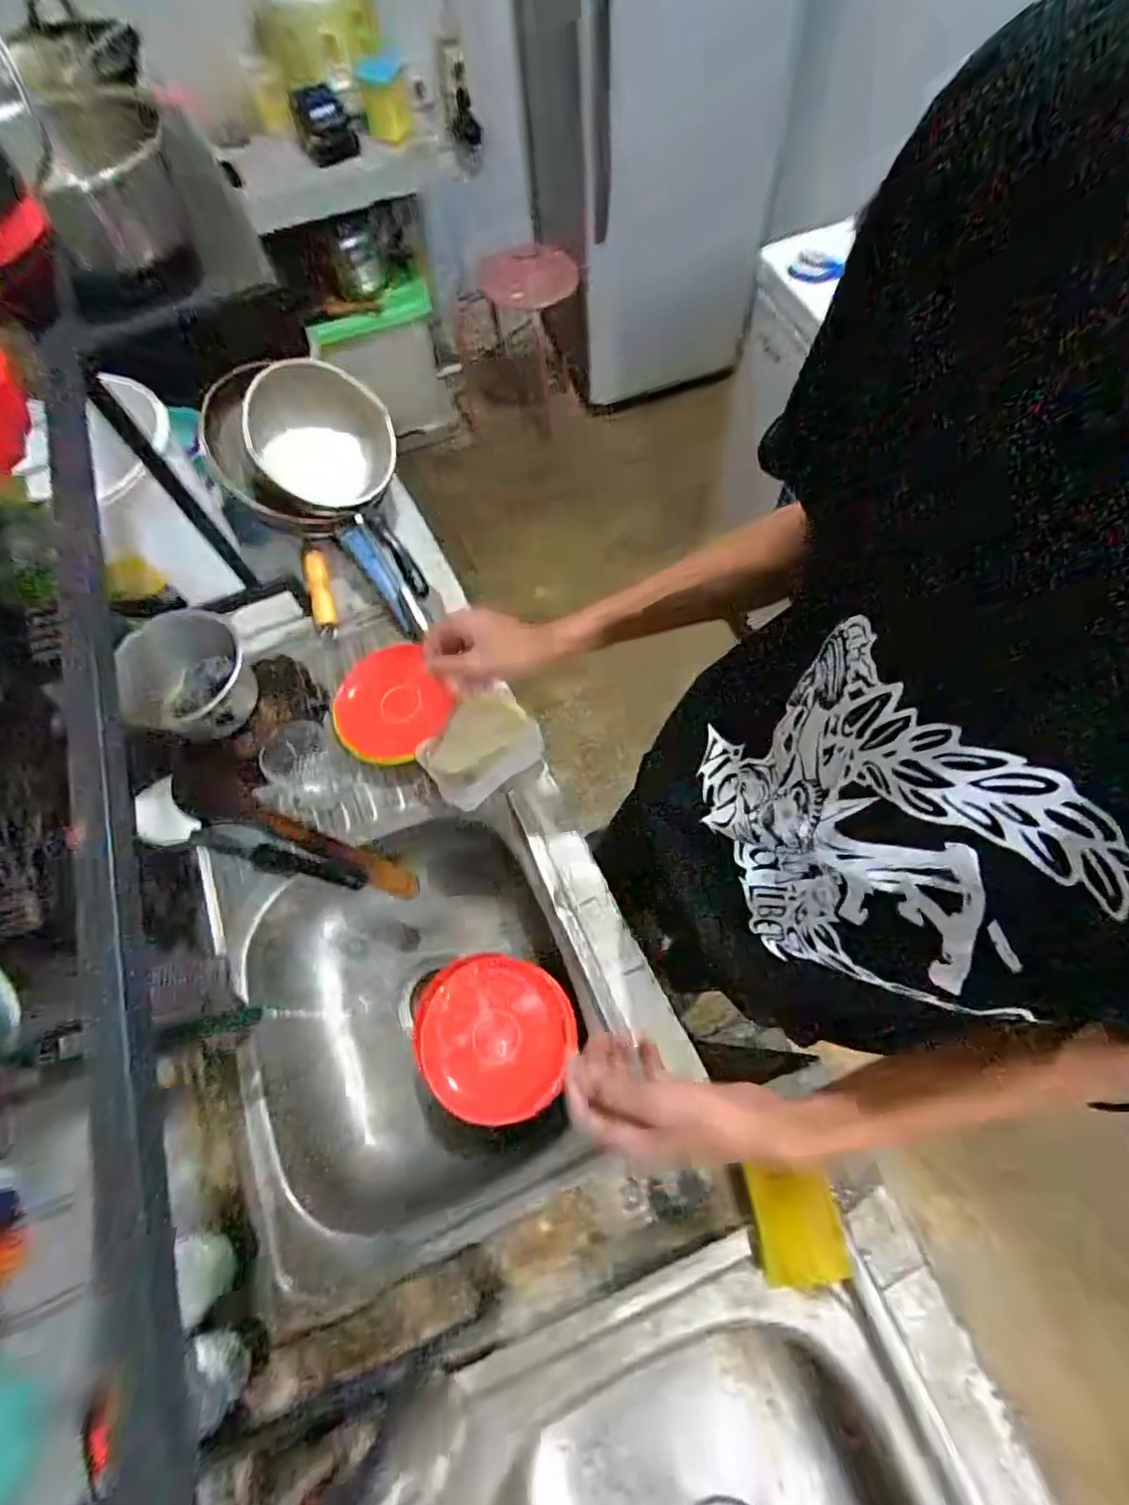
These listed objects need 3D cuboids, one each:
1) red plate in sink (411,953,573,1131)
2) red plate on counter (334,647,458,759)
[{"bbox_3d":[-0.074,0.303,0.642,0.162,0.020,0.162,6,56,-8],"label":"red plate in sink"},{"bbox_3d":[-0.215,-0.061,0.733,0.133,0.017,0.126,2,80,-11],"label":"red plate on counter"}]

